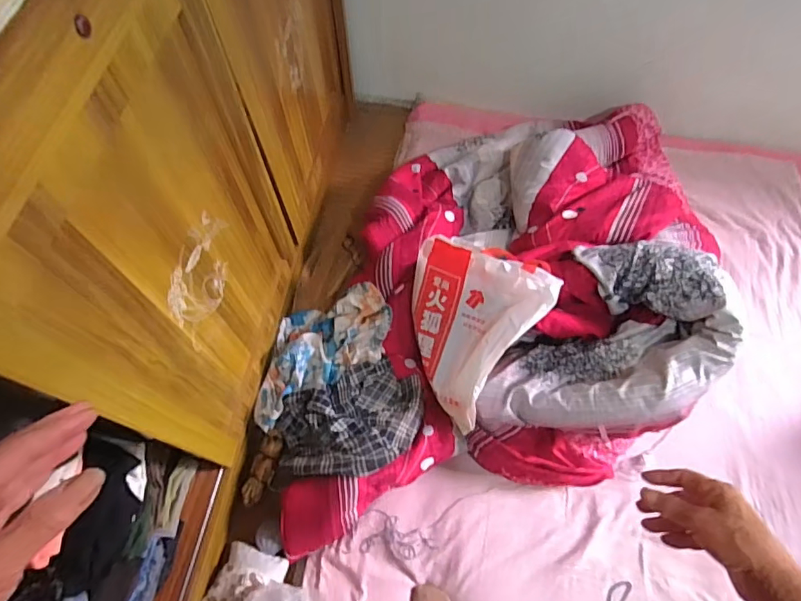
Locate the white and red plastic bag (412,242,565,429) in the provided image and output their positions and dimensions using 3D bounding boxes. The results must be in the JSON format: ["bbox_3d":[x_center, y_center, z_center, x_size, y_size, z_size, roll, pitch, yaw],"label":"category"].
[{"bbox_3d":[0.131,0.037,1.087,0.316,0.100,0.365,44,113,38],"label":"white and red plastic bag"}]

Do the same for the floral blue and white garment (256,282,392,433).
[{"bbox_3d":[-0.205,0.110,1.209,0.381,0.128,0.249,-27,69,-12],"label":"floral blue and white garment"}]

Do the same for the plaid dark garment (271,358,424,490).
[{"bbox_3d":[-0.115,0.269,1.103,0.343,0.125,0.231,-11,67,-6],"label":"plaid dark garment"}]

